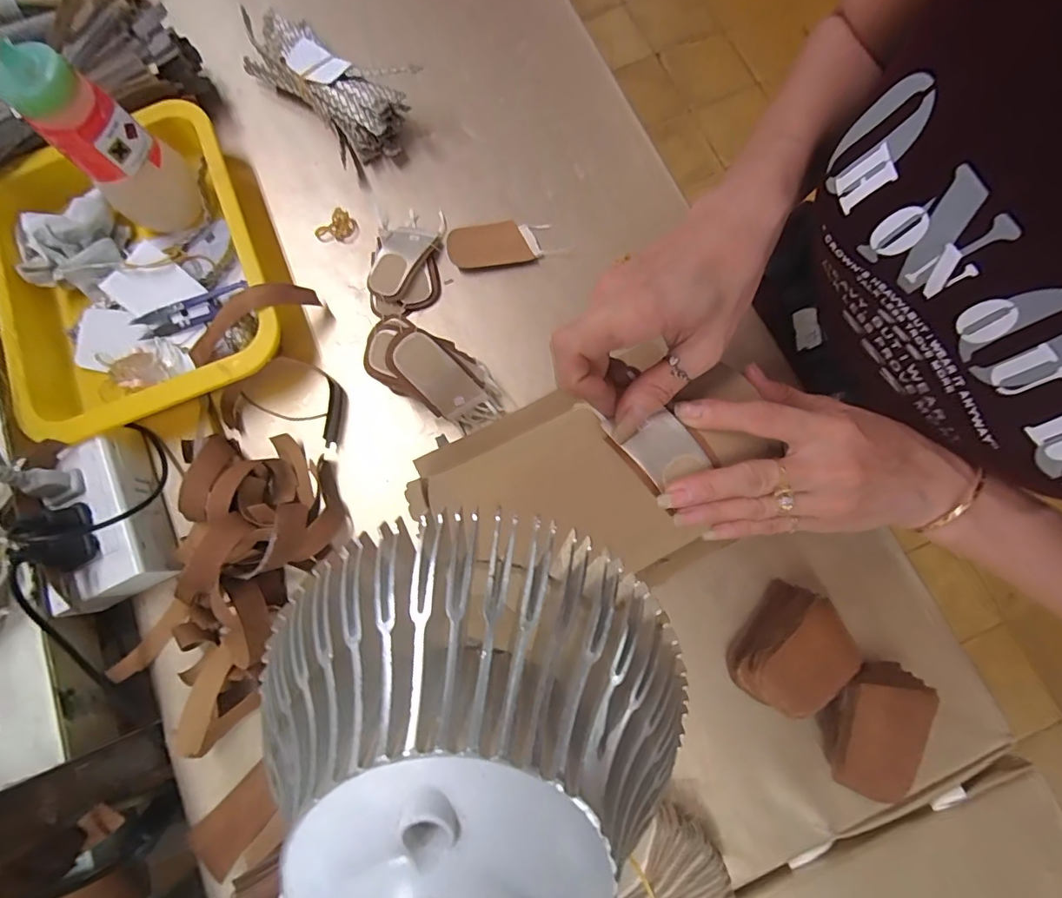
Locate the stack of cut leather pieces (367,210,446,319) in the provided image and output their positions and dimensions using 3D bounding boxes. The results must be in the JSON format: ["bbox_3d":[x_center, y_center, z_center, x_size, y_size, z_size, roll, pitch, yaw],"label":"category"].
[{"bbox_3d":[-0.103,-0.154,0.406,0.057,0.018,0.090,3,78,-1],"label":"stack of cut leather pieces"}]

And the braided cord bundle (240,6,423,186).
[{"bbox_3d":[-0.186,-0.315,0.429,0.180,0.044,0.085,33,82,8],"label":"braided cord bundle"}]

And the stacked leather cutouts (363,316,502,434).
[{"bbox_3d":[-0.066,-0.051,0.353,0.103,0.031,0.046,31,76,-28],"label":"stacked leather cutouts"}]

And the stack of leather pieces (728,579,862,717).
[{"bbox_3d":[0.173,0.135,0.324,0.056,0.044,0.077,37,83,9],"label":"stack of leather pieces"}]

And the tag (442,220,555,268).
[{"bbox_3d":[-0.027,-0.171,0.407,0.083,0.006,0.040,-10,78,-4],"label":"tag"}]

